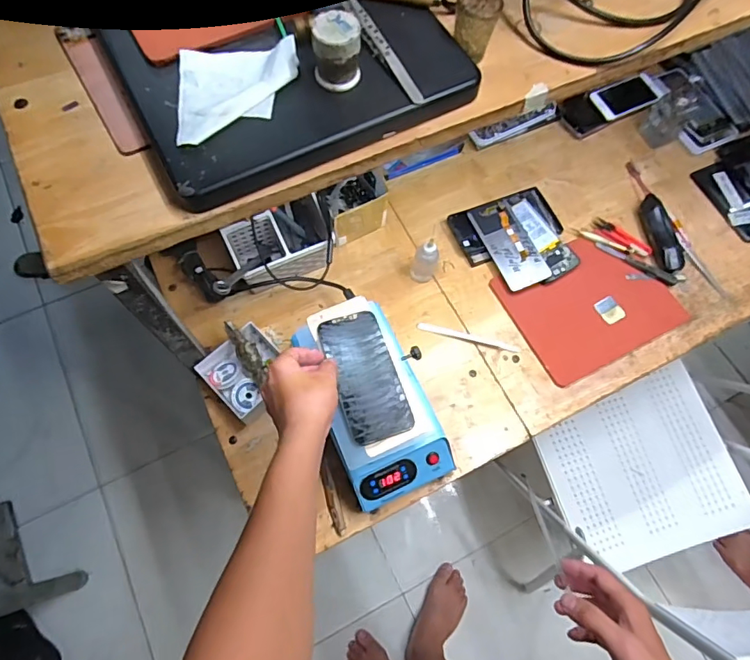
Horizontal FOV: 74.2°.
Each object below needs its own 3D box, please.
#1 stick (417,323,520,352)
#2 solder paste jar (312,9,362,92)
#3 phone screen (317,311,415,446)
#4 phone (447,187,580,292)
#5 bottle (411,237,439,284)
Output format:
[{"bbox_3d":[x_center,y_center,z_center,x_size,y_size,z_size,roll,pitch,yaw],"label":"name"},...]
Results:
[{"bbox_3d":[0.144,0.012,0.775,0.157,0.006,0.013,13,68,4],"label":"stick"},{"bbox_3d":[-0.028,-0.206,0.367,0.034,0.043,0.031,3,68,0],"label":"solder paste jar"},{"bbox_3d":[-0.012,0.052,0.589,0.073,0.011,0.155,-18,72,-8],"label":"phone screen"},{"bbox_3d":[0.231,-0.148,0.812,0.173,0.017,0.162,-19,70,-9],"label":"phone"},{"bbox_3d":[0.077,-0.107,0.757,0.037,0.081,0.033,16,69,5],"label":"bottle"}]

